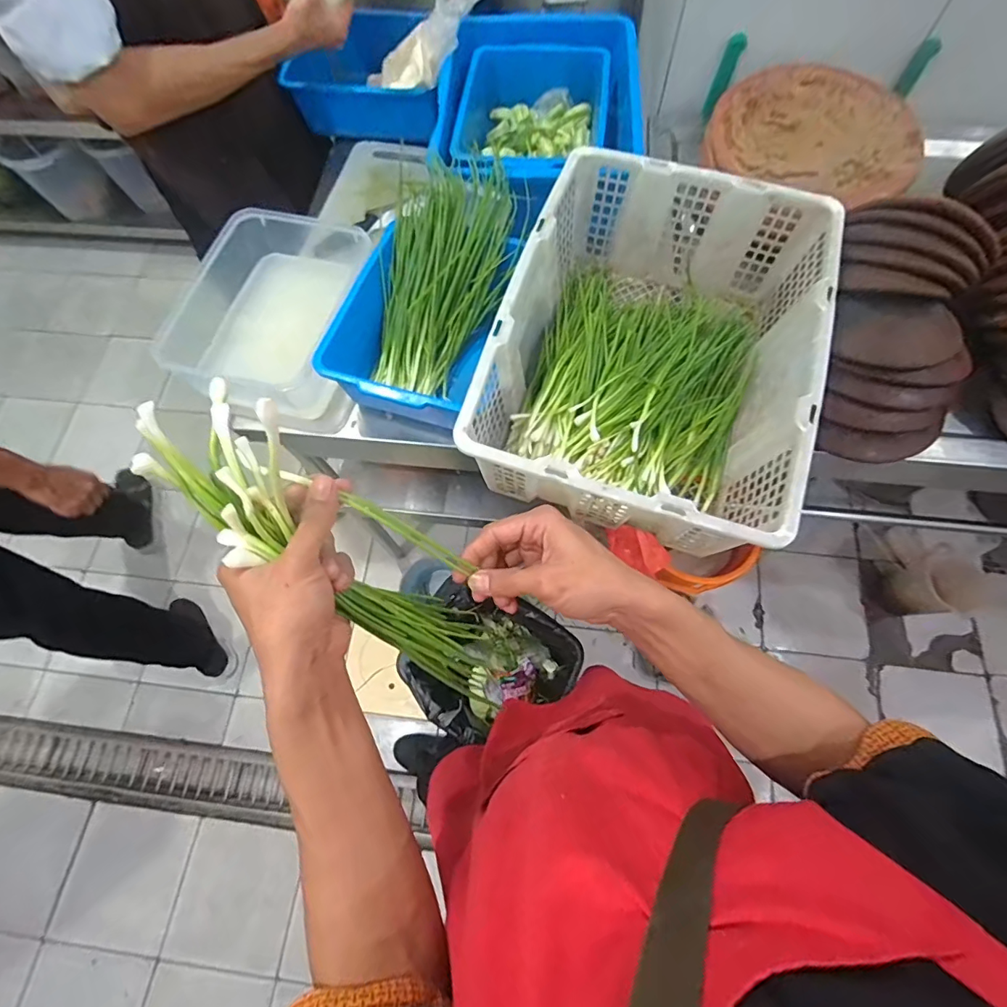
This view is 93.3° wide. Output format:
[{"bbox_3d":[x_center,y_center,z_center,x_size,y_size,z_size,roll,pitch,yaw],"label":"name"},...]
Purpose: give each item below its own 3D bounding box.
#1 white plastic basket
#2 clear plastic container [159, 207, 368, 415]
[{"bbox_3d":[0.186,-0.189,0.611,0.346,0.166,0.467,17,70,9],"label":"white plastic basket"},{"bbox_3d":[-0.327,-0.283,0.711,0.212,0.119,0.309,12,69,7],"label":"clear plastic container"}]

